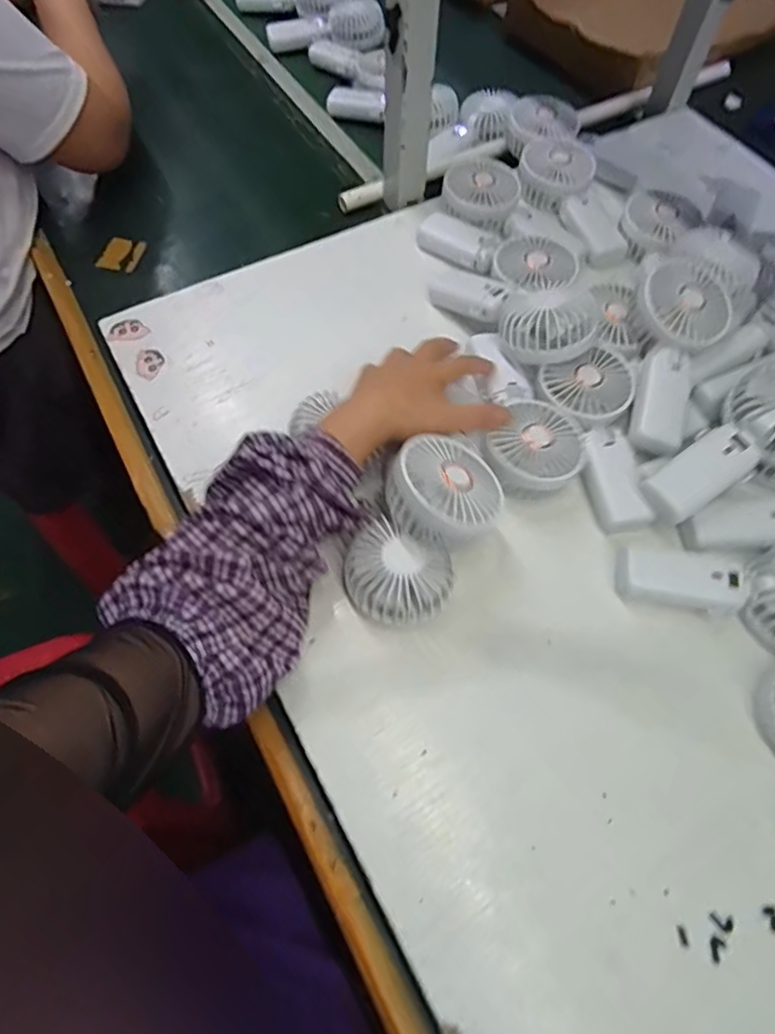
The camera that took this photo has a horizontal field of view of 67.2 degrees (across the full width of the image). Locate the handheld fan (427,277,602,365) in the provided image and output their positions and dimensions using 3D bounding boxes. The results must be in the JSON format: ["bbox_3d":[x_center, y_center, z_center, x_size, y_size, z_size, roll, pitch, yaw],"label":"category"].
[{"bbox_3d":[0.114,-0.204,0.565,0.076,0.043,0.185,-37,50,-20],"label":"handheld fan"}]

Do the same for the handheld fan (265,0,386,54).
[{"bbox_3d":[-0.099,-0.778,0.928,0.183,0.052,0.067,-9,63,-6],"label":"handheld fan"}]

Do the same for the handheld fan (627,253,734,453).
[{"bbox_3d":[0.255,-0.141,0.524,0.079,0.031,0.176,15,78,7],"label":"handheld fan"}]

